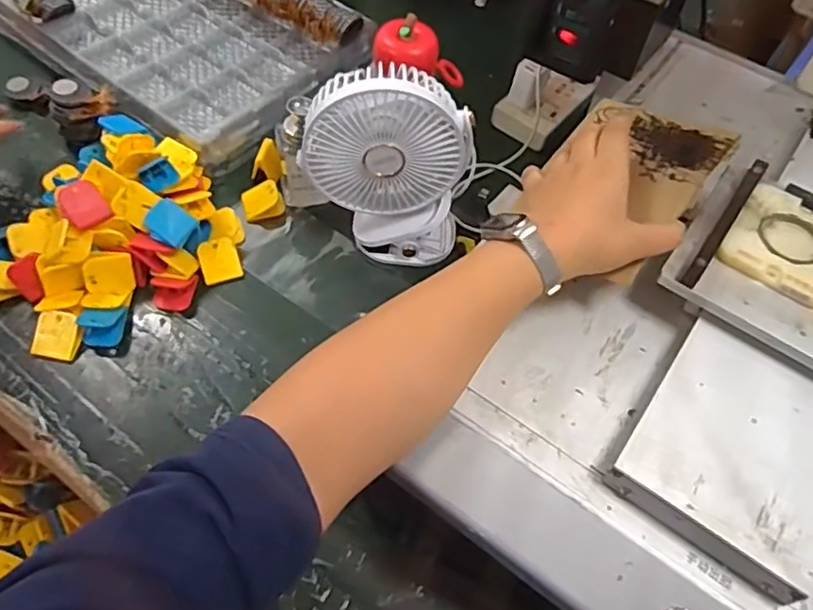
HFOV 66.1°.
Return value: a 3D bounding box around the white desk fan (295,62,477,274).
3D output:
[{"bbox_3d":[-0.017,-0.132,0.609,0.148,0.199,0.073,15,57,6],"label":"white desk fan"}]

